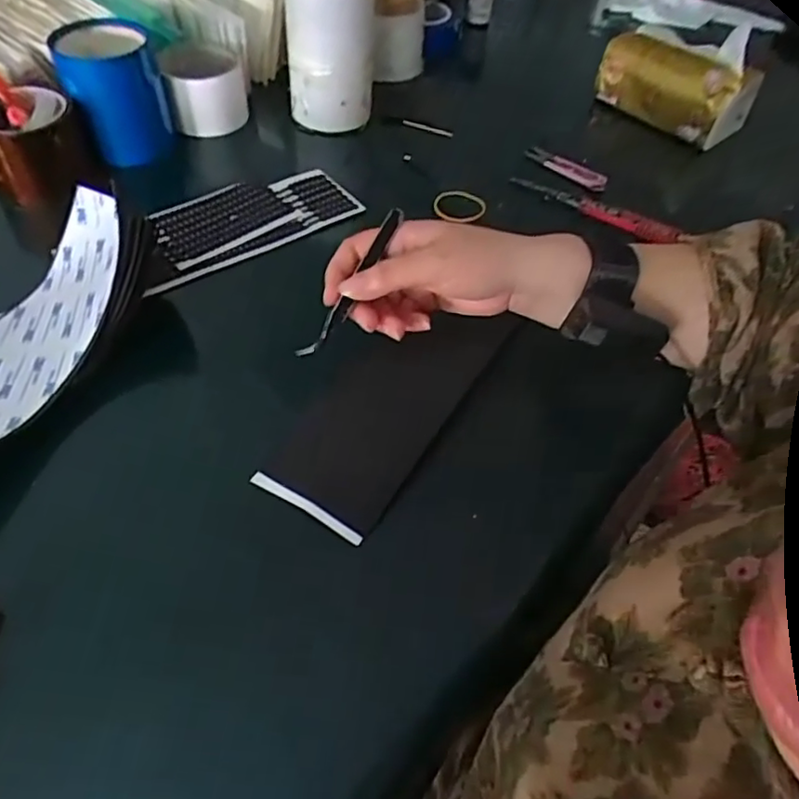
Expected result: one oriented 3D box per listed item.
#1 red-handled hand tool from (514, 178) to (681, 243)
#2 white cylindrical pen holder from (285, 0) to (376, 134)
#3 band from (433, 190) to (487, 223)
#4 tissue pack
[{"bbox_3d":[0.193,-0.190,0.607,0.169,0.011,0.023,27,55,17],"label":"red-handled hand tool"},{"bbox_3d":[-0.073,-0.368,0.656,0.088,0.137,0.080,2,52,-2],"label":"white cylindrical pen holder"},{"bbox_3d":[0.058,-0.191,0.606,0.048,0.008,0.045,1,58,-2],"label":"band"},{"bbox_3d":[0.316,-0.364,0.713,0.172,0.070,0.075,32,57,19],"label":"tissue pack"}]

